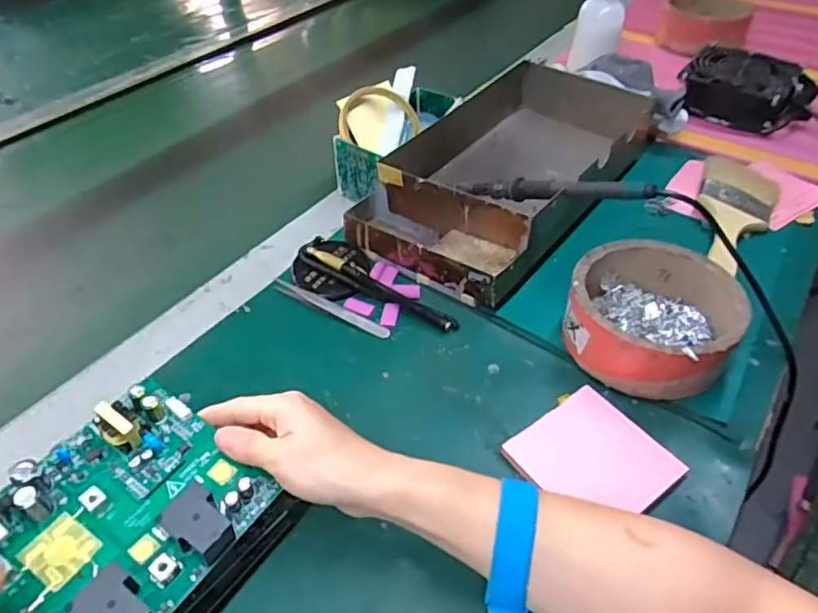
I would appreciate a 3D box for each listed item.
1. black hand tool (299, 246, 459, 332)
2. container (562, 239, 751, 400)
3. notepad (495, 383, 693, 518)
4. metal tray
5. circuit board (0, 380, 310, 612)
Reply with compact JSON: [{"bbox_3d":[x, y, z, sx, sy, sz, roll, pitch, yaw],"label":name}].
[{"bbox_3d":[-0.029,-0.017,0.501,0.154,0.018,0.017,23,49,23],"label":"black hand tool"},{"bbox_3d":[0.183,0.007,0.445,0.116,0.055,0.117,-1,44,1],"label":"container"},{"bbox_3d":[0.122,0.101,0.393,0.088,0.008,0.087,-26,49,-23],"label":"notepad"},{"bbox_3d":[0.104,-0.141,0.590,0.179,0.070,0.347,30,52,28],"label":"metal tray"},{"bbox_3d":[-0.150,0.122,0.319,0.108,0.082,0.129,25,50,24],"label":"circuit board"}]

